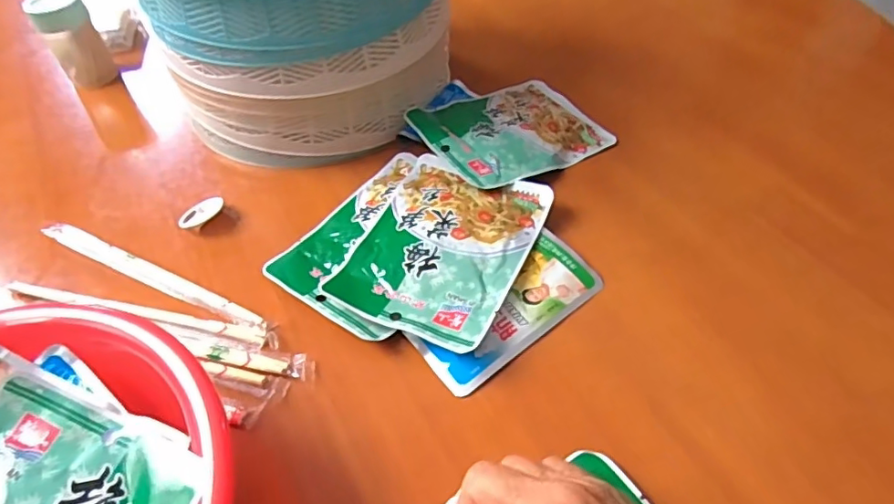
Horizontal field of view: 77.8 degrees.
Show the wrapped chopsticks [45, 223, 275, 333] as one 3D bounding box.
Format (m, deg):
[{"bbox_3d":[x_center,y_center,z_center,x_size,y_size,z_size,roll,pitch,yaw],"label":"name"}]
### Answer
[{"bbox_3d":[-0.209,0.016,0.389,0.210,0.009,0.015,21,54,20],"label":"wrapped chopsticks"}]

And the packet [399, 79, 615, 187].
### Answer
[{"bbox_3d":[0.052,-0.102,0.464,0.147,0.012,0.112,-21,51,-25],"label":"packet"}]

